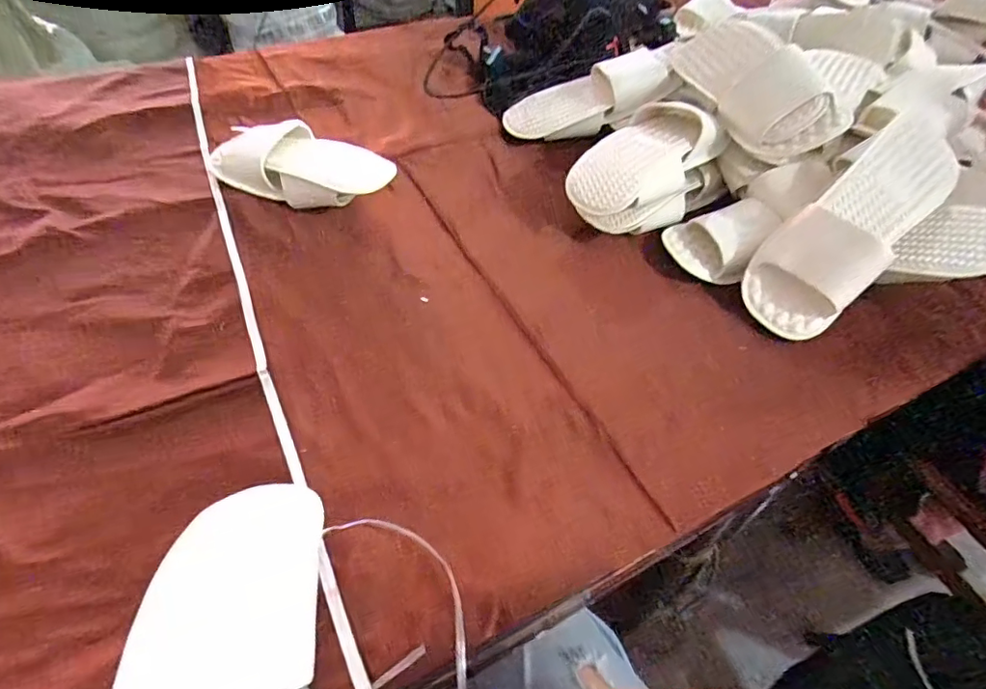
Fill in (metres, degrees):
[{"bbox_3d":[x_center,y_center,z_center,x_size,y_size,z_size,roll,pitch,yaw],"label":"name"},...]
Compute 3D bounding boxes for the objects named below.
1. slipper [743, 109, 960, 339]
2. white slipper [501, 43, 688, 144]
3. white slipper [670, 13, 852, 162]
[{"bbox_3d":[0.385,-0.136,0.576,0.301,0.063,0.096,-42,62,-10],"label":"slipper"},{"bbox_3d":[0.140,-0.343,0.777,0.249,0.058,0.096,-15,47,16],"label":"white slipper"},{"bbox_3d":[0.314,-0.312,0.671,0.070,0.100,0.259,19,40,-34],"label":"white slipper"}]

